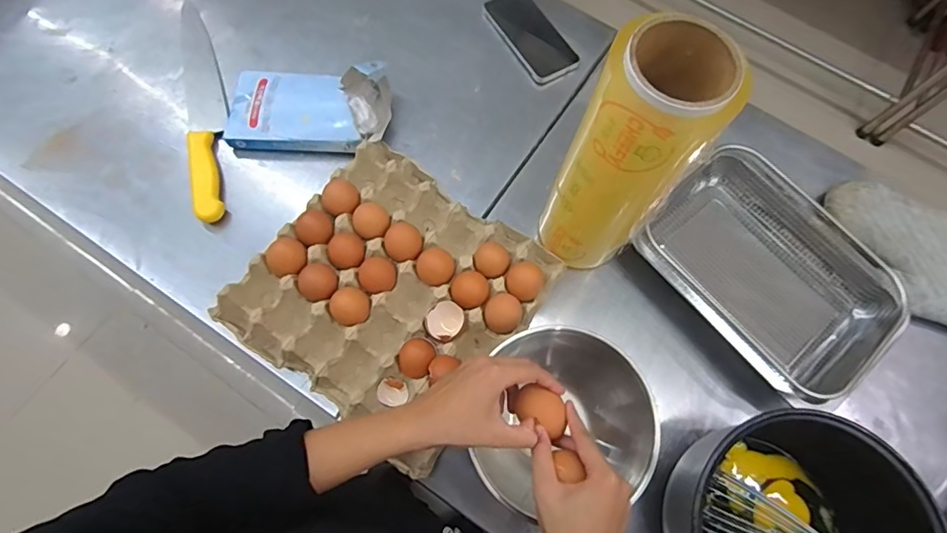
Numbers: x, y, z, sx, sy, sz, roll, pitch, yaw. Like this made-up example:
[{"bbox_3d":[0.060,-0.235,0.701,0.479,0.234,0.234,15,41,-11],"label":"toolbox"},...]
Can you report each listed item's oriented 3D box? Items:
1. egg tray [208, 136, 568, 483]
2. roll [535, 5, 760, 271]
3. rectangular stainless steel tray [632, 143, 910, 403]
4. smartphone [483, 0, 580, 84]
[{"bbox_3d":[-0.093,0.028,0.601,0.294,0.065,0.296,35,74,9],"label":"egg tray"},{"bbox_3d":[0.147,-0.099,0.502,0.108,0.284,0.107,35,73,9],"label":"roll"},{"bbox_3d":[0.368,0.004,0.633,0.220,0.059,0.303,-40,77,-13],"label":"rectangular stainless steel tray"},{"bbox_3d":[0.087,-0.356,0.767,0.081,0.010,0.173,-31,75,-11],"label":"smartphone"}]

